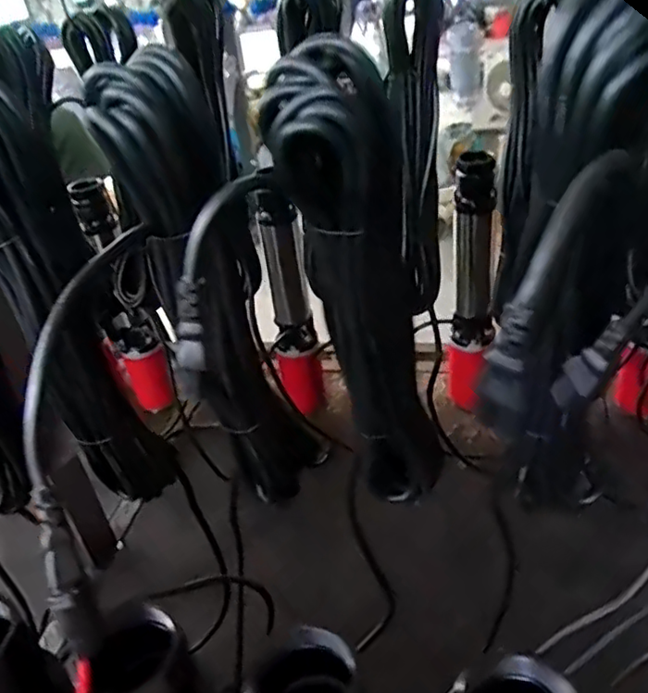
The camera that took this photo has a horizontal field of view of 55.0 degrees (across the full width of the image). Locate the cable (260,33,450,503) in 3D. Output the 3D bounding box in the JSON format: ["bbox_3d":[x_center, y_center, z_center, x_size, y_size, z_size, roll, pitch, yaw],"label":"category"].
[{"bbox_3d":[0.030,-0.013,0.404,0.068,0.334,0.081,5,36,19],"label":"cable"}]

